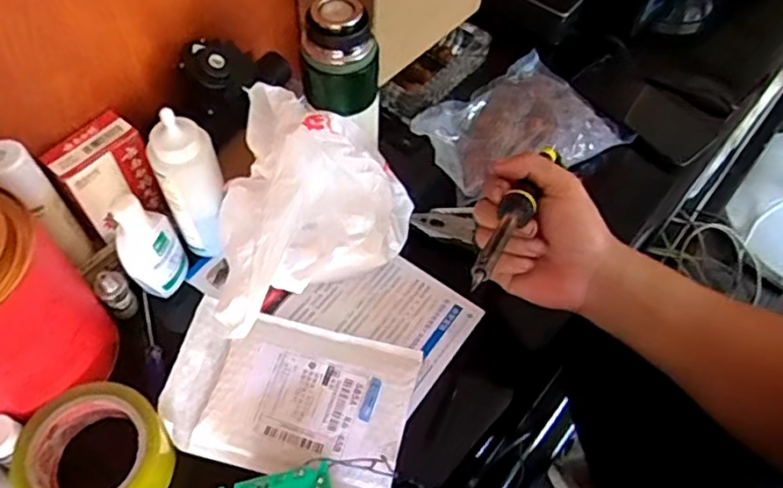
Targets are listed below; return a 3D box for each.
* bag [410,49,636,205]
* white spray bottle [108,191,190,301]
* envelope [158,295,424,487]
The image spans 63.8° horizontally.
[{"bbox_3d":[0.137,-0.124,0.666,0.225,0.048,0.149,-36,65,-22],"label":"bag"},{"bbox_3d":[-0.210,0.001,0.544,0.050,0.109,0.042,-26,61,-17],"label":"white spray bottle"},{"bbox_3d":[-0.084,0.125,0.524,0.196,0.025,0.123,13,58,7],"label":"envelope"}]

